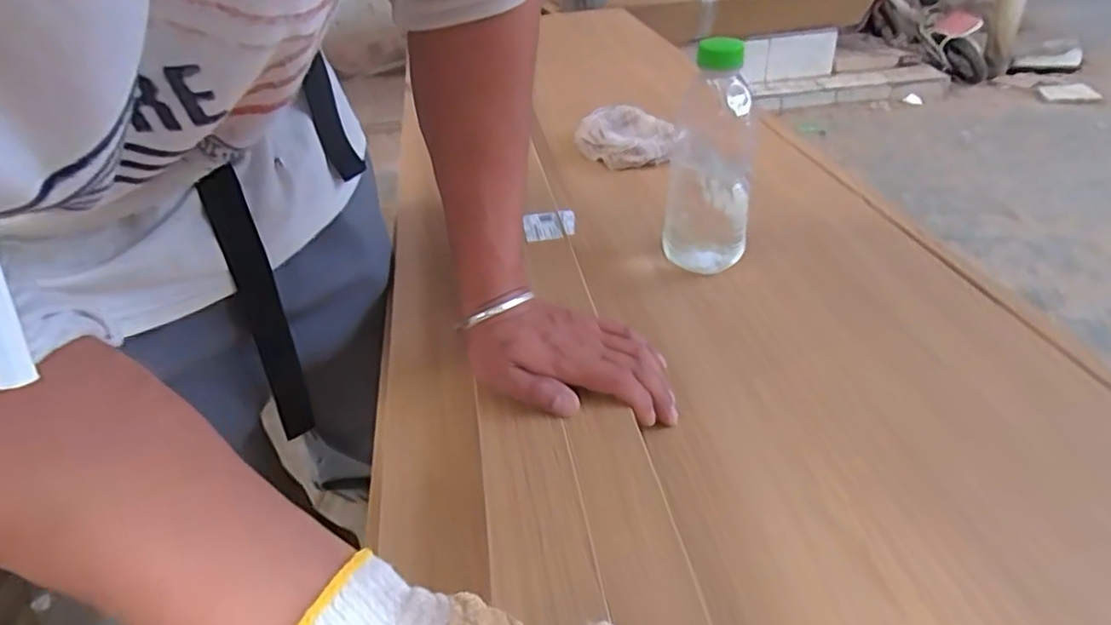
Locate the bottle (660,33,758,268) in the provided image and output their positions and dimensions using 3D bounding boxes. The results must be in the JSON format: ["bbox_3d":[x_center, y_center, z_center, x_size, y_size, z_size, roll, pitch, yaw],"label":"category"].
[{"bbox_3d":[0.150,-0.147,0.636,0.081,0.219,0.068,3,37,10],"label":"bottle"}]

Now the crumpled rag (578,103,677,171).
[{"bbox_3d":[0.099,-0.246,0.923,0.135,0.043,0.154,0,36,6],"label":"crumpled rag"}]

